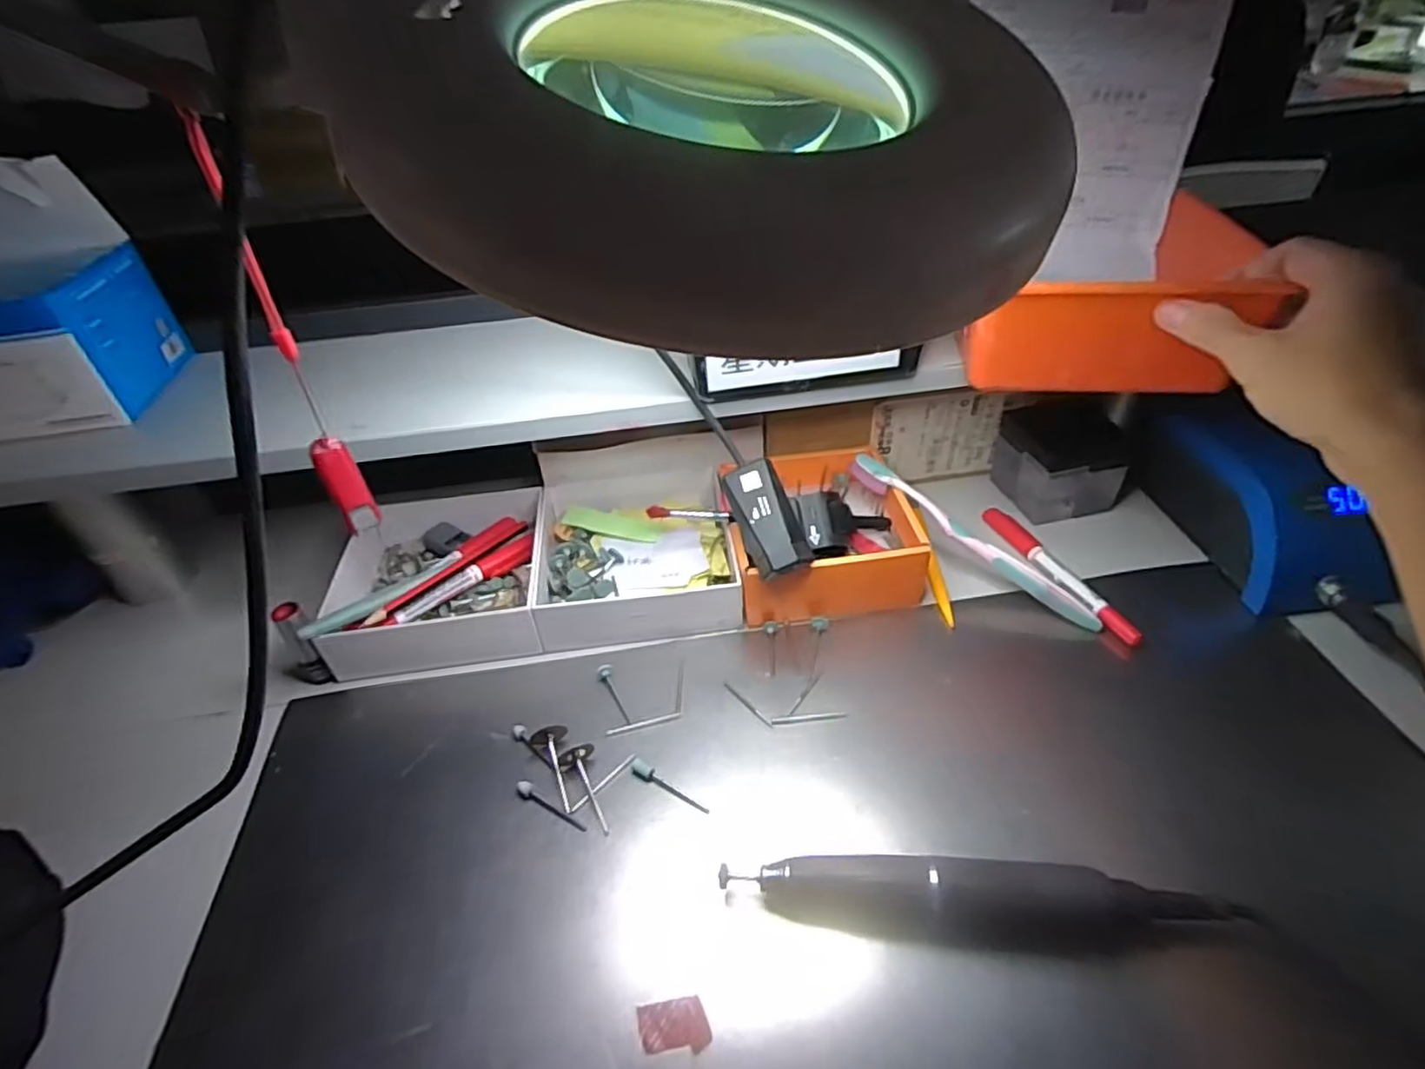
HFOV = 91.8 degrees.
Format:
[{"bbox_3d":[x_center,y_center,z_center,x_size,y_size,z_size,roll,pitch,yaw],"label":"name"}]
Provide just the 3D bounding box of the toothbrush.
[{"bbox_3d":[0.170,0.004,0.458,0.184,0.018,0.013,38,53,15],"label":"toothbrush"}]

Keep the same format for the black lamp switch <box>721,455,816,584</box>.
[{"bbox_3d":[0.033,-0.010,0.409,0.034,0.022,0.068,-16,70,-13],"label":"black lamp switch"}]

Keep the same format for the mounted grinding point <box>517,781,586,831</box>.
[{"bbox_3d":[-0.085,0.143,0.362,0.046,0.004,0.008,23,48,29],"label":"mounted grinding point"}]

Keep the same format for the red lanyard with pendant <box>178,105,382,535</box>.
[{"bbox_3d":[-0.176,-0.073,0.286,0.018,0.169,0.022,-30,47,-27],"label":"red lanyard with pendant"}]

